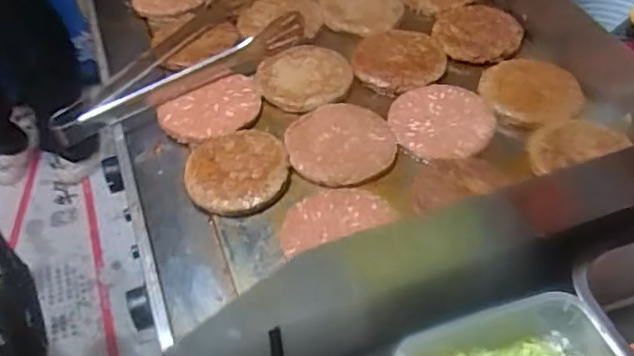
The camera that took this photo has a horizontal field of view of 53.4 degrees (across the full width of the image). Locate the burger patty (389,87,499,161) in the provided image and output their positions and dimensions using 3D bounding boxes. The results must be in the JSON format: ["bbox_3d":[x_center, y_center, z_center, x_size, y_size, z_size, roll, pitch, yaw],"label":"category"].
[{"bbox_3d":[0.125,-0.059,0.634,0.099,0.008,0.101,-2,49,2],"label":"burger patty"}]

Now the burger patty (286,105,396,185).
[{"bbox_3d":[0.023,-0.037,0.615,0.103,0.004,0.102,-2,49,2],"label":"burger patty"}]

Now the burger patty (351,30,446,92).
[{"bbox_3d":[0.091,-0.131,0.696,0.093,0.008,0.096,-2,49,2],"label":"burger patty"}]

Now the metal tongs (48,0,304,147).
[{"bbox_3d":[-0.166,-0.143,0.705,0.276,0.034,0.138,-28,53,-20],"label":"metal tongs"}]

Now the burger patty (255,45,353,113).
[{"bbox_3d":[-0.014,-0.112,0.682,0.099,0.007,0.096,-12,49,-7],"label":"burger patty"}]

